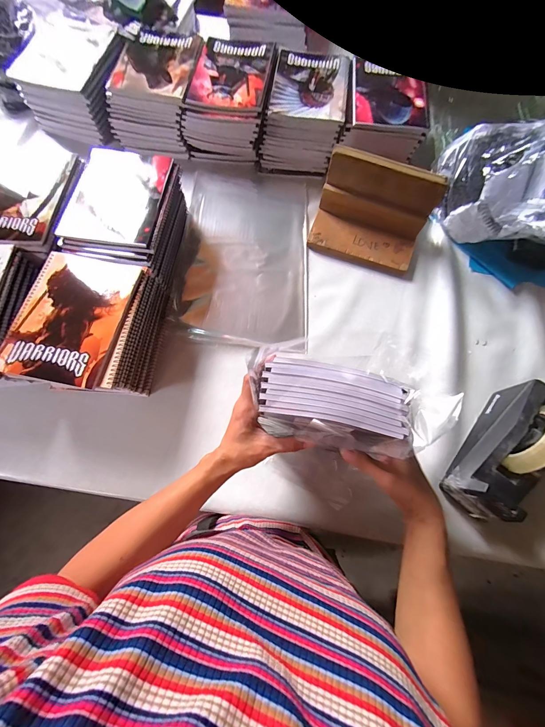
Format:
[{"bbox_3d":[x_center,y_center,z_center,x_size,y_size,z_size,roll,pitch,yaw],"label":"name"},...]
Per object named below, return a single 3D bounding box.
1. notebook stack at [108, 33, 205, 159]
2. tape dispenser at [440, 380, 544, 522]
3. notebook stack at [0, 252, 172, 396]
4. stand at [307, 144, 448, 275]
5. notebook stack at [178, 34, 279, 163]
[{"bbox_3d":[-0.241,-0.585,0.654,0.167,0.114,0.207,16,73,4],"label":"notebook stack"},{"bbox_3d":[0.345,0.123,0.427,0.070,0.131,0.201,40,76,11],"label":"tape dispenser"},{"bbox_3d":[-0.281,-0.062,0.488,0.171,0.111,0.215,10,72,3],"label":"notebook stack"},{"bbox_3d":[0.187,-0.285,0.561,0.202,0.126,0.130,18,73,5],"label":"stand"},{"bbox_3d":[-0.093,-0.564,0.652,0.176,0.118,0.207,8,72,2],"label":"notebook stack"}]

